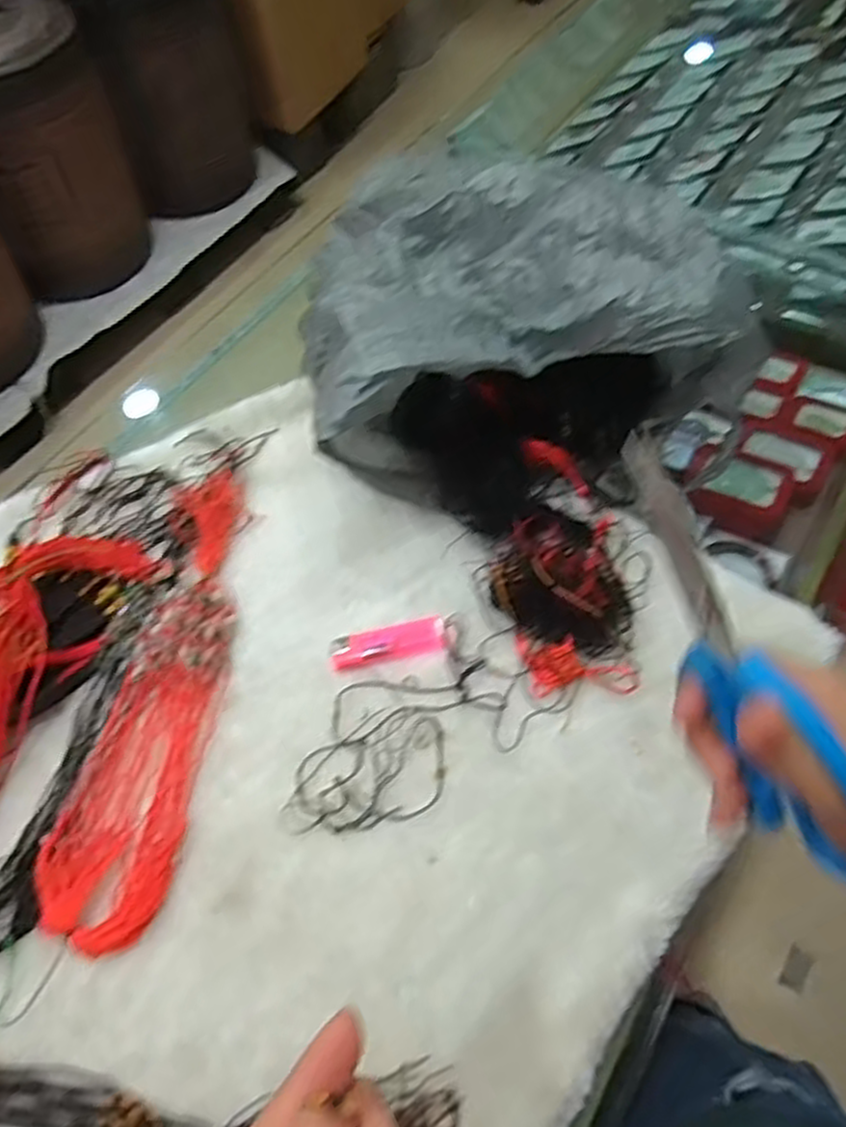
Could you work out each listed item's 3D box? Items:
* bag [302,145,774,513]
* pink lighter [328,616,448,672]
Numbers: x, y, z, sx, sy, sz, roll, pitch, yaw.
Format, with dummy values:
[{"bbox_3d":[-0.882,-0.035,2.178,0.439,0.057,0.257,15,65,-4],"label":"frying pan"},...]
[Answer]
[{"bbox_3d":[0.056,-0.200,0.579,0.302,0.161,0.232,-13,59,-7],"label":"bag"},{"bbox_3d":[-0.024,0.056,0.539,0.080,0.014,0.028,-10,59,-5],"label":"pink lighter"}]

